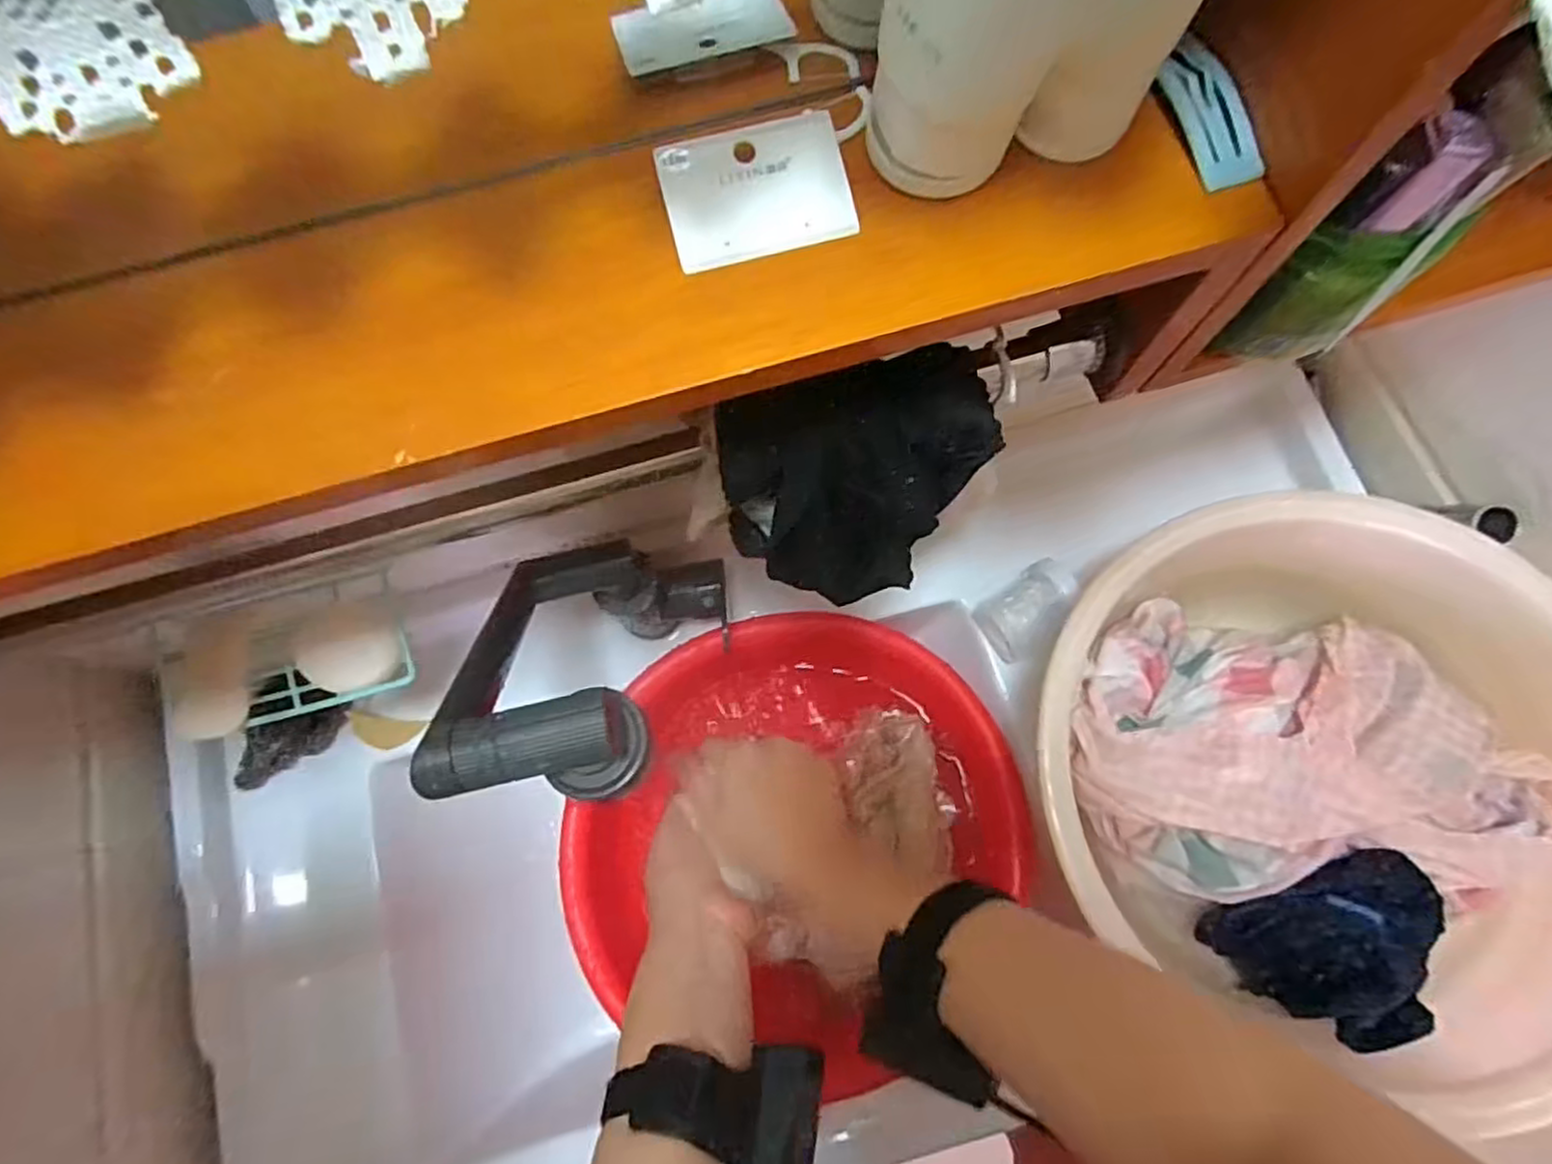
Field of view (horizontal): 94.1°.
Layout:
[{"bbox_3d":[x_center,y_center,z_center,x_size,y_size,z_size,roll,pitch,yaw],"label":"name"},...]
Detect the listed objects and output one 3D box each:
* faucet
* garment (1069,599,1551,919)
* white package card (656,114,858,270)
[{"bbox_3d":[-0.092,0.022,0.405,0.099,0.303,0.067,0,105,2],"label":"faucet"},{"bbox_3d":[0.340,0.110,0.460,0.297,0.050,0.178,7,75,4],"label":"garment"},{"bbox_3d":[-0.006,-0.116,0.215,0.054,0.009,0.038,-13,75,-2],"label":"white package card"}]

